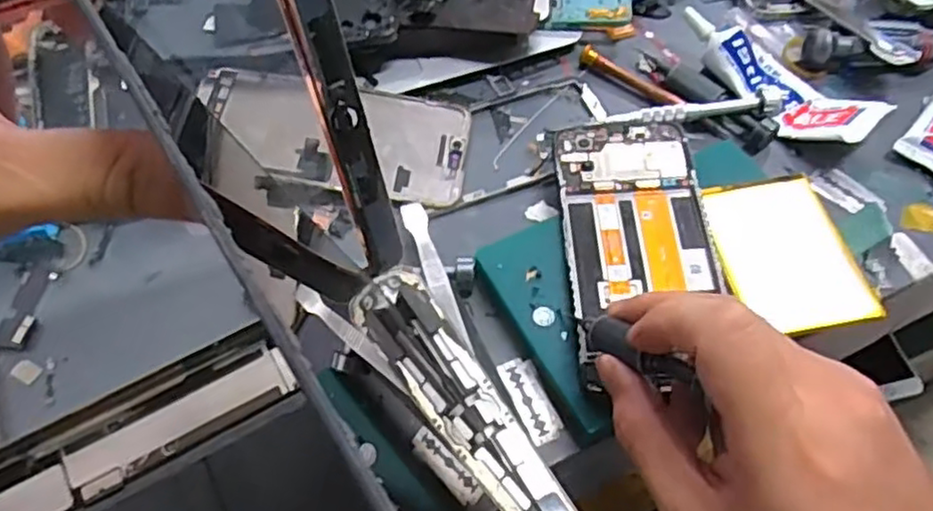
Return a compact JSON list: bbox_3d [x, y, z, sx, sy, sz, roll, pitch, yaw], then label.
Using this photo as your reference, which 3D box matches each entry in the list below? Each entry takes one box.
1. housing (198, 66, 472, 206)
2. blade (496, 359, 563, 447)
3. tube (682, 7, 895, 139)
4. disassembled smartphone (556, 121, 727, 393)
[{"bbox_3d":[-0.075,-0.070,0.401,0.152,0.010,0.074,12,58,0],"label":"housing"},{"bbox_3d":[0.031,0.068,0.331,0.017,0.004,0.042,-20,58,-13],"label":"blade"},{"bbox_3d":[0.187,-0.108,0.424,0.046,0.025,0.126,-33,62,-21],"label":"tube"},{"bbox_3d":[0.086,-0.008,0.351,0.071,0.007,0.153,-2,59,3],"label":"disassembled smartphone"}]

